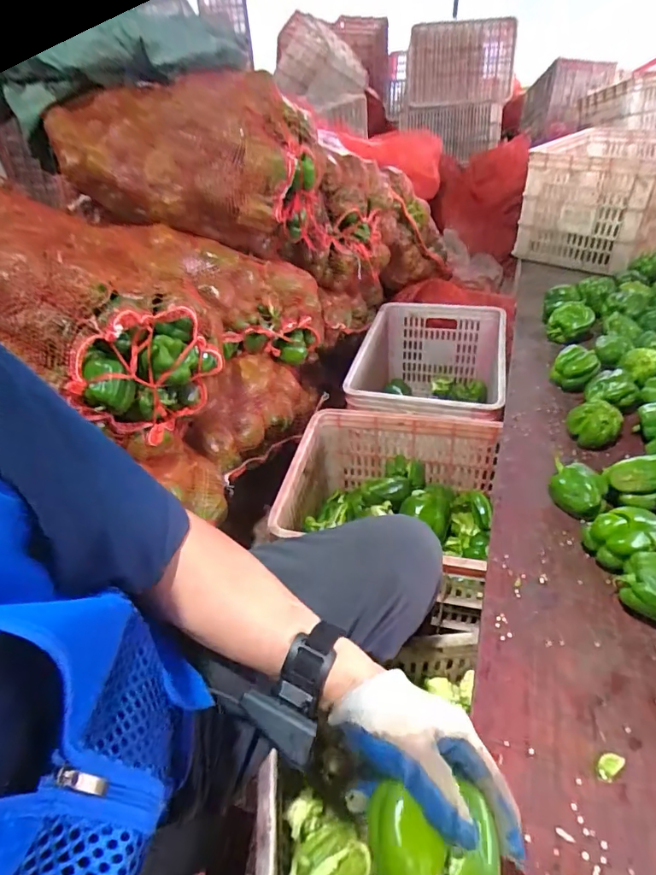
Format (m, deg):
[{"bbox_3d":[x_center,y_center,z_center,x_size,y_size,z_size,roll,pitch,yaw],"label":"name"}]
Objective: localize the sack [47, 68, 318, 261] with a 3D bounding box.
[{"bbox_3d":[-0.297,-0.622,1.121,0.551,0.311,0.348,17,44,25],"label":"sack"}]

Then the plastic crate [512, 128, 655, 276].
[{"bbox_3d":[0.836,-0.713,1.425,0.362,0.267,0.477,27,49,33],"label":"plastic crate"}]

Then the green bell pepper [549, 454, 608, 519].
[{"bbox_3d":[0.359,0.072,0.694,0.078,0.055,0.068,21,46,28],"label":"green bell pepper"}]

